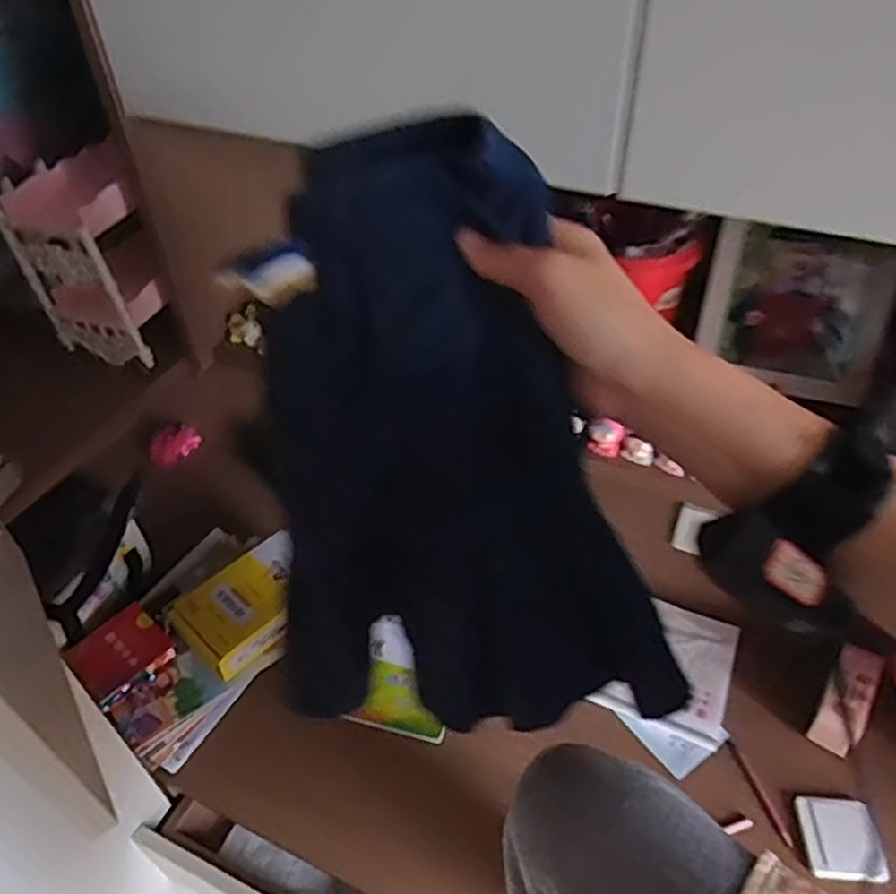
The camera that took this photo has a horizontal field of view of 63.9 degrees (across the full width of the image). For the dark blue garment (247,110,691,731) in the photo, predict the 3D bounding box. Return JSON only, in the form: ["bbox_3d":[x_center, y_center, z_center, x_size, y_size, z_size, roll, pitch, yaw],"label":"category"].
[{"bbox_3d":[-0.010,0.001,0.374,0.203,0.295,0.042,-7,16,18],"label":"dark blue garment"}]

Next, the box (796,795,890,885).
[{"bbox_3d":[0.472,0.472,0.864,0.081,0.020,0.089,2,44,3],"label":"box"}]

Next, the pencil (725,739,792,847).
[{"bbox_3d":[0.393,0.434,0.909,0.013,0.009,0.130,-13,45,-12],"label":"pencil"}]

